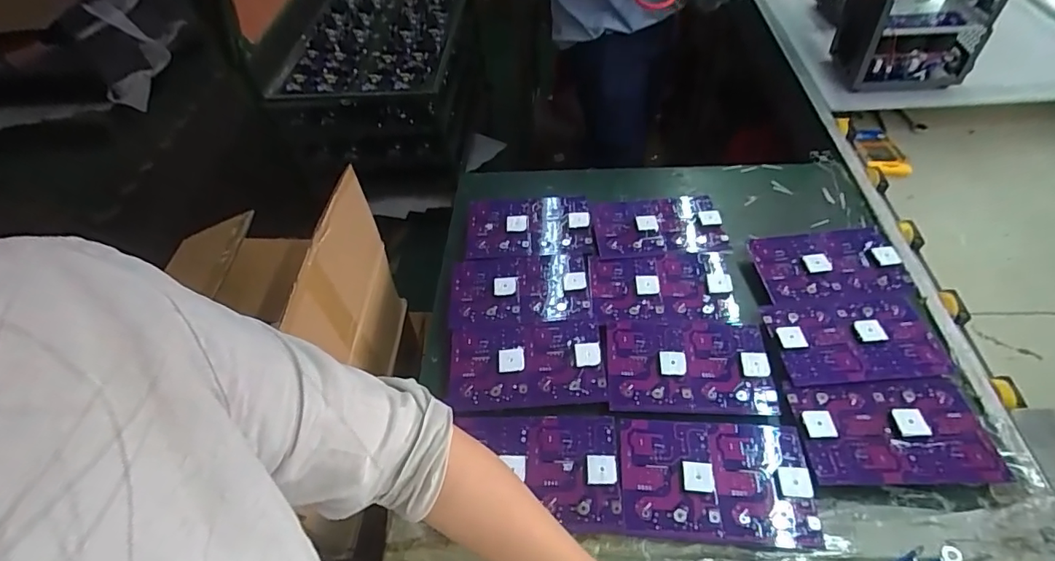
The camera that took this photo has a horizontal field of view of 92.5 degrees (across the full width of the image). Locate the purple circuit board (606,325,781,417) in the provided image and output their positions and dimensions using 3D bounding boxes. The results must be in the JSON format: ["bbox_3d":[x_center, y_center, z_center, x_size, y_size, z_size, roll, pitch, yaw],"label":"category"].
[{"bbox_3d":[0.204,0.109,0.644,0.198,0.017,0.124,-1,51,5],"label":"purple circuit board"}]

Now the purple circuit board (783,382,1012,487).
[{"bbox_3d":[0.413,0.170,0.574,0.199,0.019,0.119,-2,51,4],"label":"purple circuit board"}]

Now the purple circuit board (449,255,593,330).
[{"bbox_3d":[-0.012,0.012,0.740,0.201,0.020,0.128,-4,51,3],"label":"purple circuit board"}]

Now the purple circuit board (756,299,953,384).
[{"bbox_3d":[0.423,0.075,0.650,0.205,0.015,0.120,-5,51,2],"label":"purple circuit board"}]

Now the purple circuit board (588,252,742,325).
[{"bbox_3d":[0.192,0.008,0.725,0.198,0.016,0.124,-2,51,4],"label":"purple circuit board"}]

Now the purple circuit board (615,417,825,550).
[{"bbox_3d":[0.203,0.214,0.553,0.200,0.018,0.127,1,52,7],"label":"purple circuit board"}]

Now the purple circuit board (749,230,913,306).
[{"bbox_3d":[0.437,-0.023,0.732,0.198,0.013,0.127,-4,51,3],"label":"purple circuit board"}]

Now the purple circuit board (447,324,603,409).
[{"bbox_3d":[-0.002,0.109,0.662,0.199,0.022,0.121,-4,51,3],"label":"purple circuit board"}]

